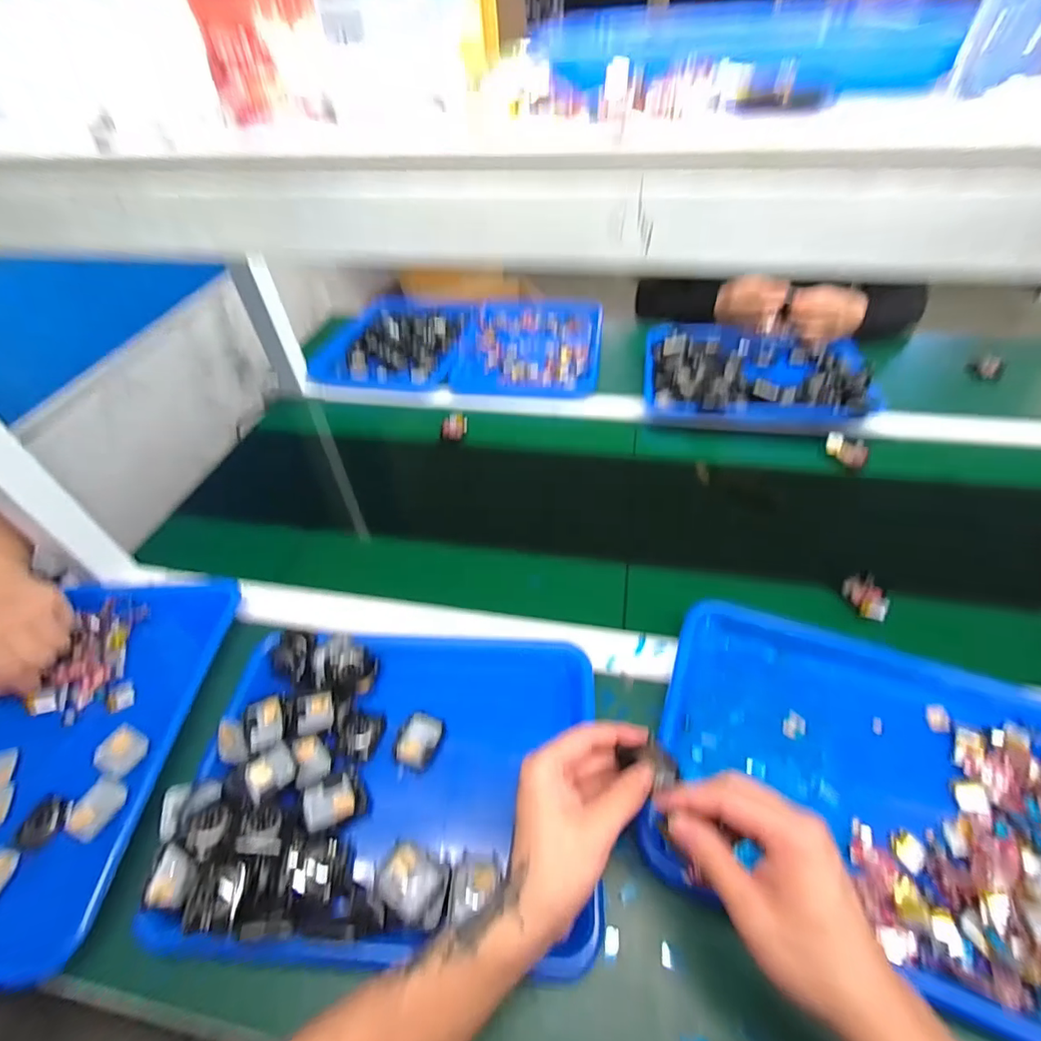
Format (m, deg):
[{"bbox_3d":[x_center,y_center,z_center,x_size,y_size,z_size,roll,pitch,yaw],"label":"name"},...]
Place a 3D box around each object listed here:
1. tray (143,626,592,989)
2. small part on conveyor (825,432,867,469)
[{"bbox_3d":[-0.104,0.211,0.437,0.332,0.054,0.260,0,48,4],"label":"tray"},{"bbox_3d":[0.461,-0.101,0.717,0.056,0.028,0.033,34,59,29],"label":"small part on conveyor"}]

